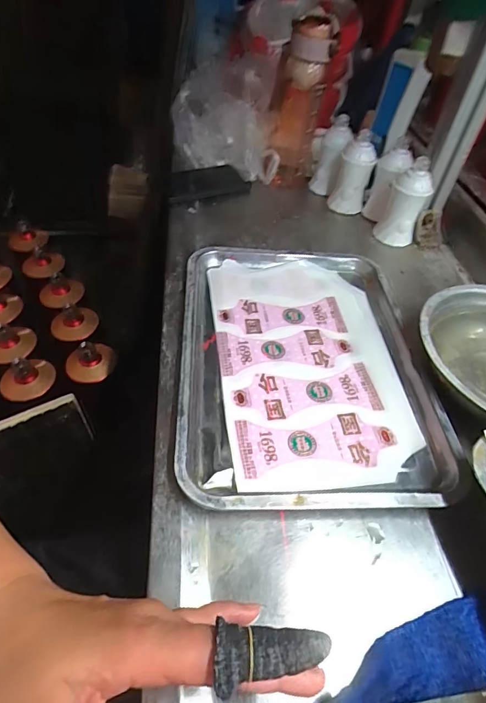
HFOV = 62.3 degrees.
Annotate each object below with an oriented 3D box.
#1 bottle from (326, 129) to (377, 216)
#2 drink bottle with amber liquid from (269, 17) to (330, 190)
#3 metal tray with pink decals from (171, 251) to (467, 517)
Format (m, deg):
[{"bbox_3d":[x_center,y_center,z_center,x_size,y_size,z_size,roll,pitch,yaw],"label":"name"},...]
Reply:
[{"bbox_3d":[0.176,-0.283,0.640,0.053,0.107,0.047,25,50,15],"label":"bottle"},{"bbox_3d":[0.084,-0.382,0.641,0.076,0.224,0.072,6,48,-2],"label":"drink bottle with amber liquid"},{"bbox_3d":[0.066,0.000,0.433,0.256,0.025,0.338,0,49,-4],"label":"metal tray with pink decals"}]

